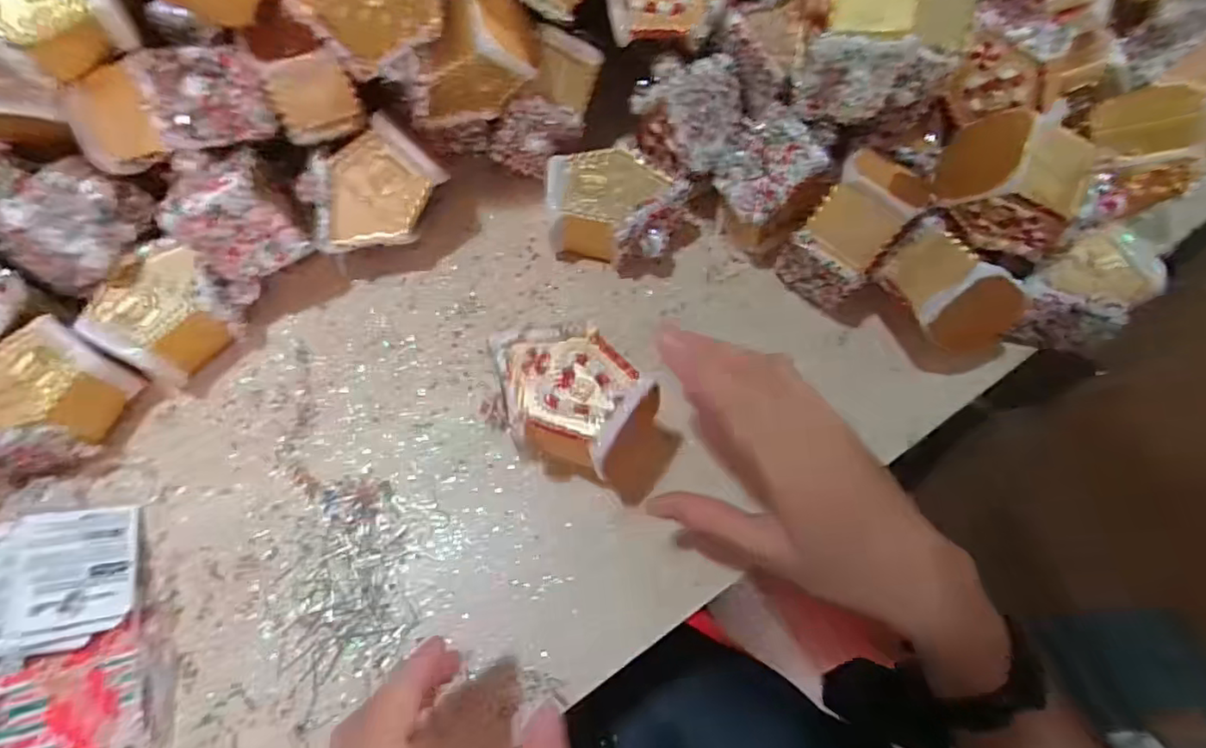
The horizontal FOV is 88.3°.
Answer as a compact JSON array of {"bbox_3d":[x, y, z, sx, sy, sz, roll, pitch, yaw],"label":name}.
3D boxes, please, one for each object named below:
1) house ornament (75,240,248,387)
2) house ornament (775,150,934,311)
[{"bbox_3d":[-0.233,-0.031,0.340,0.055,0.045,0.062,34,71,10],"label":"house ornament"},{"bbox_3d":[0.142,-0.080,0.358,0.047,0.086,0.068,40,73,12],"label":"house ornament"}]

